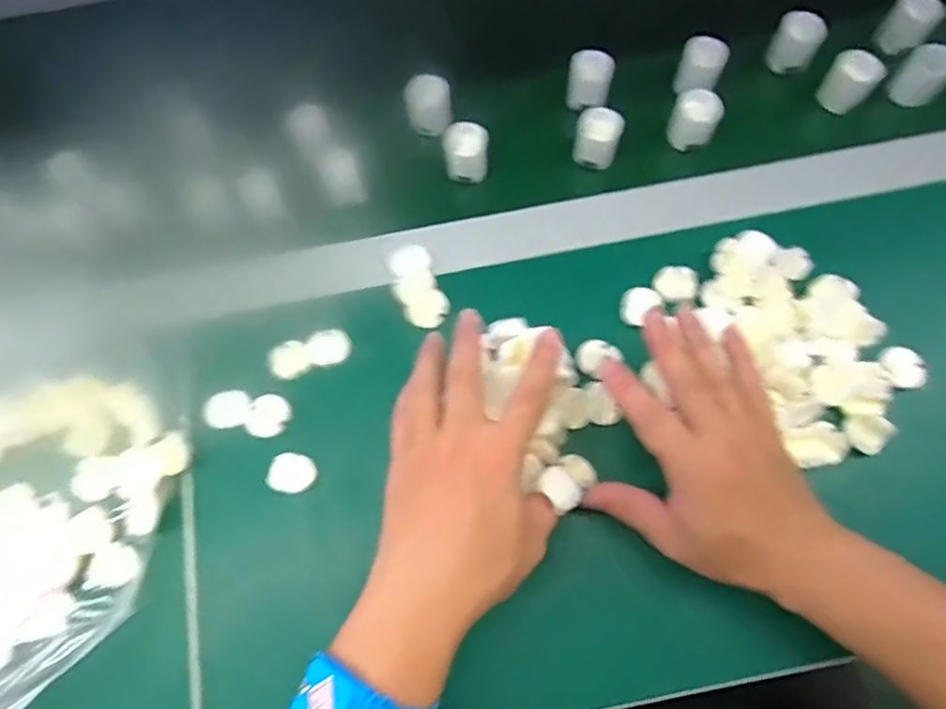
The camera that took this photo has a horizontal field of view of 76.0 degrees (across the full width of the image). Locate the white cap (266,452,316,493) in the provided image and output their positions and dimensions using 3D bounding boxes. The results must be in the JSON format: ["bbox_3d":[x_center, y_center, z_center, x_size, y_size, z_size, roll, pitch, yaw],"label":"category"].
[{"bbox_3d":[-0.118,0.077,0.395,0.030,0.006,0.025,10,72,3],"label":"white cap"}]

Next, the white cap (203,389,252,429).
[{"bbox_3d":[-0.165,0.036,0.404,0.028,0.004,0.026,0,72,0],"label":"white cap"}]

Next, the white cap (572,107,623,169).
[{"bbox_3d":[0.094,-0.166,0.459,0.034,0.028,0.037,0,72,0],"label":"white cap"}]

